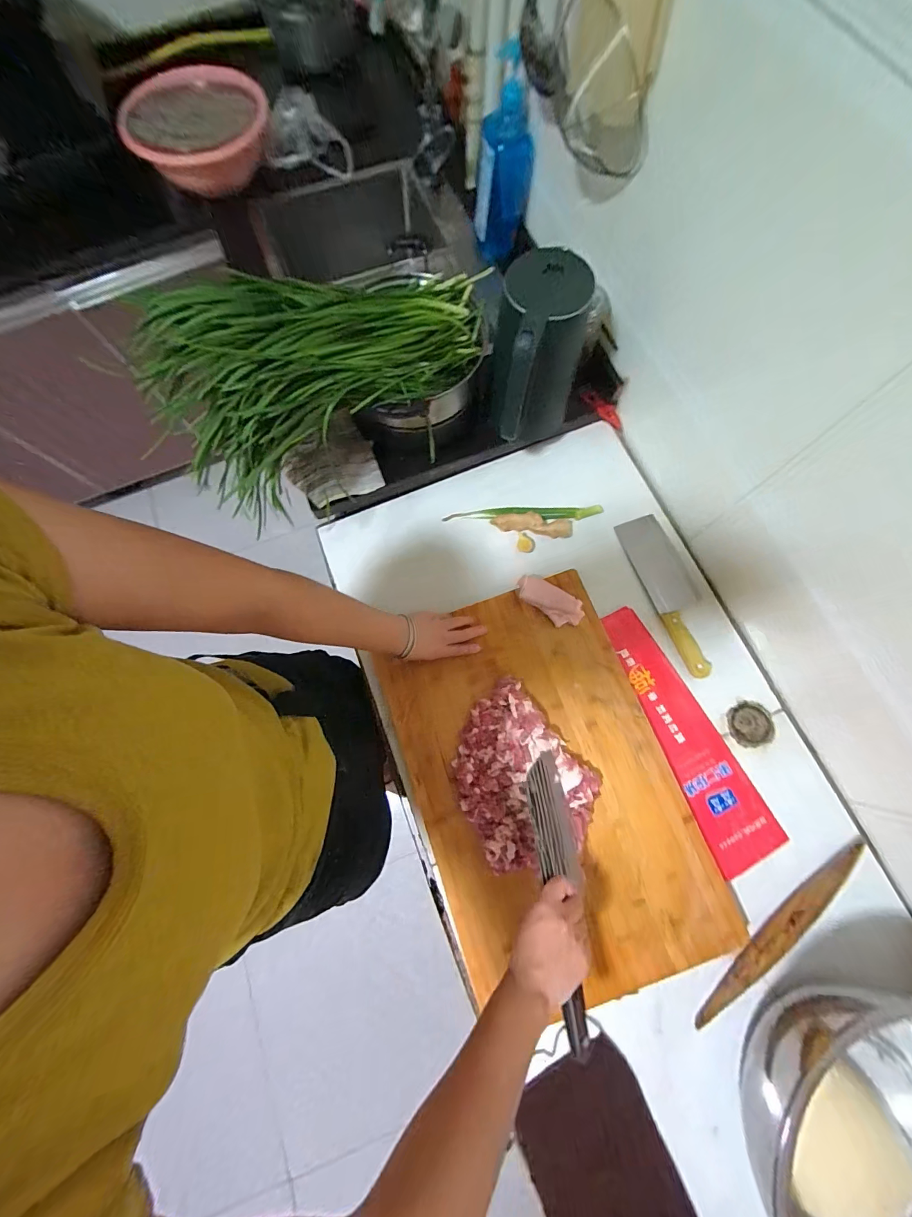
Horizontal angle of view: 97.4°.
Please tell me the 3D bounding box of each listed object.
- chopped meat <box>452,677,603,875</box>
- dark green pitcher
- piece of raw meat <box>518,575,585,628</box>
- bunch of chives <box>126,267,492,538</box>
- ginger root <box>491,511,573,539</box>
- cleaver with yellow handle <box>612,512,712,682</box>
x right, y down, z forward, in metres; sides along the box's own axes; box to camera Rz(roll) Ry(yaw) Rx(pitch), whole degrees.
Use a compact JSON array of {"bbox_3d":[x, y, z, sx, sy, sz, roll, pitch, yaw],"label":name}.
[{"bbox_3d":[0.084,0.243,0.571,0.187,0.033,0.216,-40,79,-12],"label":"chopped meat"},{"bbox_3d":[0.126,-0.364,0.632,0.126,0.256,0.131,10,75,4],"label":"dark green pitcher"},{"bbox_3d":[0.151,-0.010,0.646,0.114,0.033,0.044,28,78,9],"label":"piece of raw meat"},{"bbox_3d":[-0.166,-0.350,0.578,0.468,0.197,0.220,-26,75,-5],"label":"bunch of chives"},{"bbox_3d":[0.136,-0.149,0.712,0.141,0.022,0.037,10,74,1],"label":"ginger root"},{"bbox_3d":[0.367,-0.031,0.674,0.079,0.021,0.279,-18,75,-7],"label":"cleaver with yellow handle"}]

